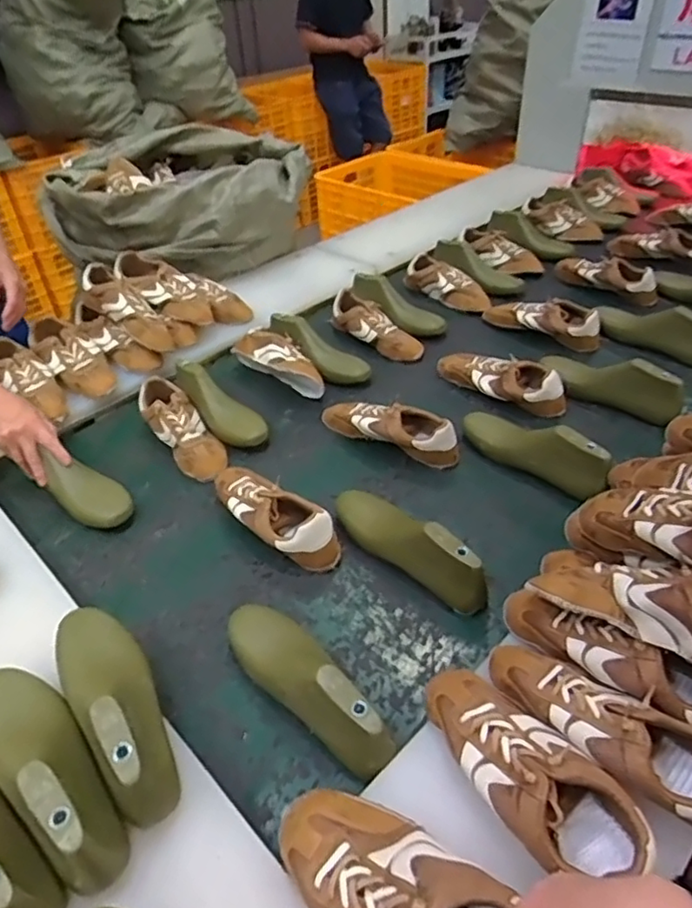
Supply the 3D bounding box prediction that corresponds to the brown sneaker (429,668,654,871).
[{"bbox_3d":[0.161,0.284,0.558,0.097,0.068,0.234,-28,46,-23],"label":"brown sneaker"}]

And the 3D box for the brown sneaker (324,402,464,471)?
[{"bbox_3d":[0.072,-0.051,1.036,0.263,0.075,0.083,21,48,27],"label":"brown sneaker"}]

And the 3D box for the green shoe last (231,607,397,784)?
[{"bbox_3d":[-0.044,0.242,0.682,0.093,0.093,0.258,-35,49,-29],"label":"green shoe last"}]

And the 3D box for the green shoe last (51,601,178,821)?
[{"bbox_3d":[-0.246,0.243,0.627,0.084,0.083,0.260,-29,46,-24],"label":"green shoe last"}]

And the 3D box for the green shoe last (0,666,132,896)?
[{"bbox_3d":[-0.296,0.289,0.577,0.082,0.082,0.259,-34,49,-28],"label":"green shoe last"}]

